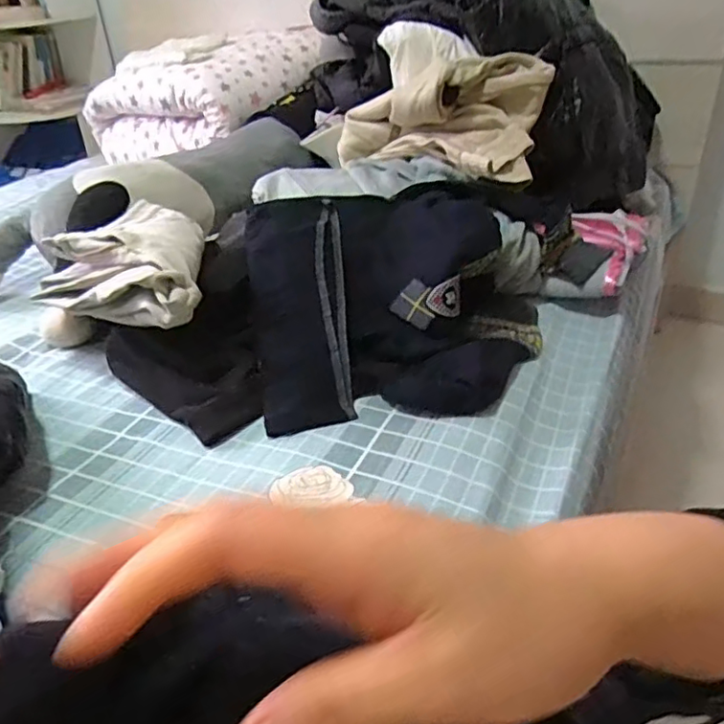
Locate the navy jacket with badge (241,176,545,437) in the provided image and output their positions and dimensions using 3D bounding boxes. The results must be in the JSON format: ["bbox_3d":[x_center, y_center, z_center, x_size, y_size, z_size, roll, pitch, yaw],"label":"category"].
[{"bbox_3d":[0.051,-0.098,0.831,0.396,0.172,0.325,-8,33,-7],"label":"navy jacket with badge"}]

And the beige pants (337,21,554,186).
[{"bbox_3d":[0.135,-0.440,1.034,0.324,0.193,0.218,12,36,23],"label":"beige pants"}]

